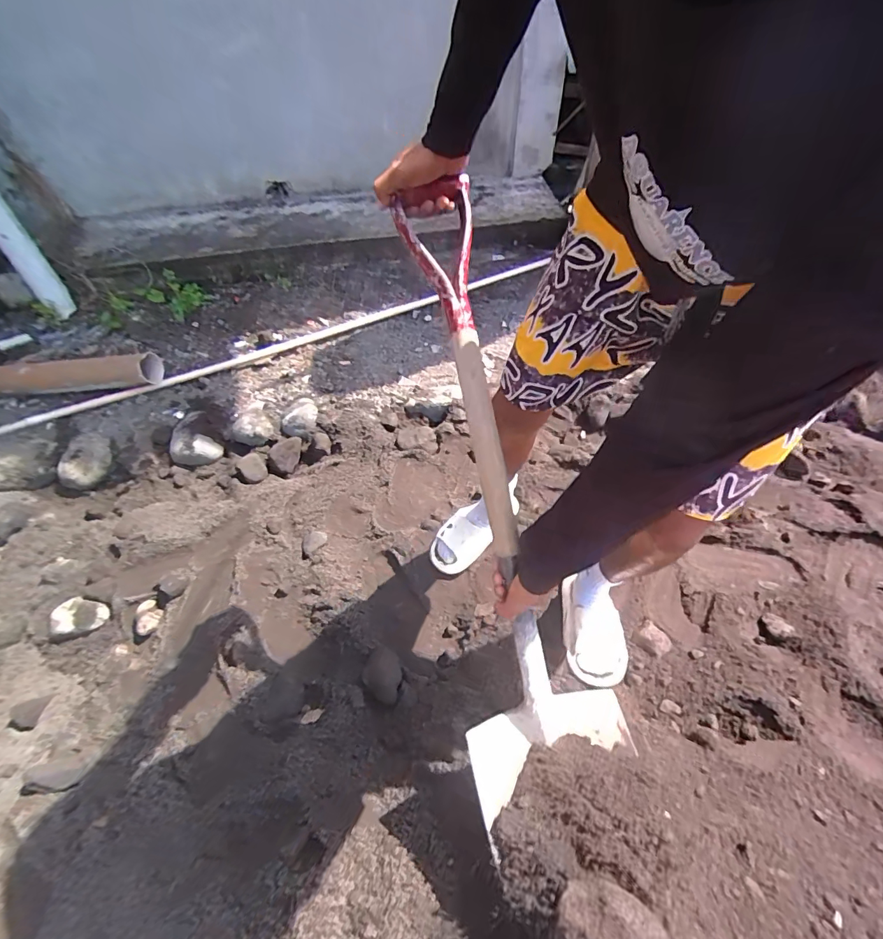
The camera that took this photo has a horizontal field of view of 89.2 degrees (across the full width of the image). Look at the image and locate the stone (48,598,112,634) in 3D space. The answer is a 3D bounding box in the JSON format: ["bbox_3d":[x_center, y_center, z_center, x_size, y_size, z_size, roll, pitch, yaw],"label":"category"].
[{"bbox_3d":[-0.879,0.368,1.097,0.122,0.060,0.097,7,54,8],"label":"stone"}]

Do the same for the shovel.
[{"bbox_3d":[0.082,0.029,0.594,0.214,0.070,0.827,-11,92,-6],"label":"shovel"}]

